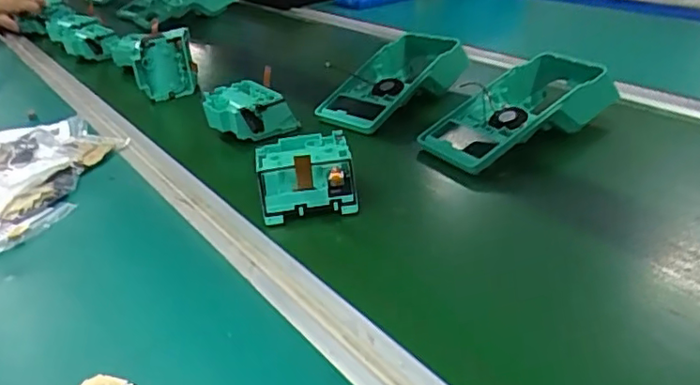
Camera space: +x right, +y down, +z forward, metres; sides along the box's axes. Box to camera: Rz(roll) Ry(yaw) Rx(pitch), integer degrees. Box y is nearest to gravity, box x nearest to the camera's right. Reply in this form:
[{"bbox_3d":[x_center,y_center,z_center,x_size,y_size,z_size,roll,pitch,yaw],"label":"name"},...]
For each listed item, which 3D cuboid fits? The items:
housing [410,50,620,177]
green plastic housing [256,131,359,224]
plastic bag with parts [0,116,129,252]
[{"bbox_3d":[0.151,-0.077,0.548,0.169,0.050,0.080,-19,33,-22],"label":"housing"},{"bbox_3d":[-0.036,-0.017,0.486,0.074,0.049,0.068,-8,30,-4],"label":"green plastic housing"},{"bbox_3d":[-0.309,-0.013,0.552,0.138,0.026,0.255,3,31,14],"label":"plastic bag with parts"}]

